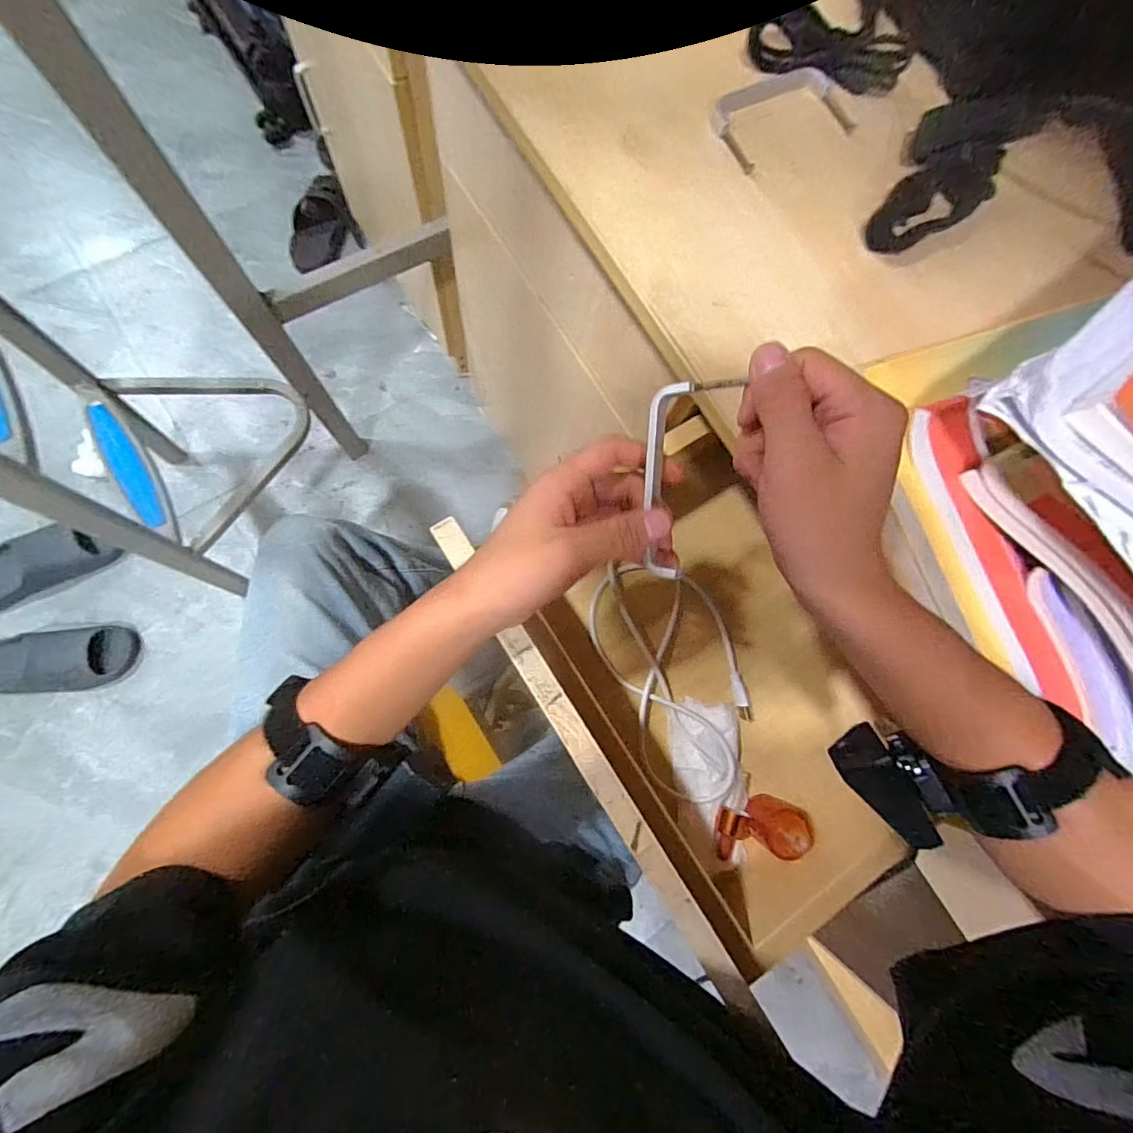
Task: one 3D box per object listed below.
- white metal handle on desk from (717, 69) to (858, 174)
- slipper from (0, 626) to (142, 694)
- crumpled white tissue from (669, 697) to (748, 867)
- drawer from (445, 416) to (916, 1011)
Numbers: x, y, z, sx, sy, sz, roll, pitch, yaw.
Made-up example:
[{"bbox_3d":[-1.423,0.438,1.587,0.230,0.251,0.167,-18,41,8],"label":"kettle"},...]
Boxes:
[{"bbox_3d":[0.158,-0.331,0.360,0.106,0.006,0.058,-29,86,-9],"label":"white metal handle on desk"},{"bbox_3d":[-0.925,0.171,0.889,0.259,0.063,0.109,-5,80,-7],"label":"slipper"},{"bbox_3d":[0.122,0.180,0.413,0.059,0.019,0.130,-3,80,-7],"label":"crumpled white tissue"},{"bbox_3d":[0.096,0.084,0.374,0.208,0.128,0.345,-32,85,-11],"label":"drawer"}]

